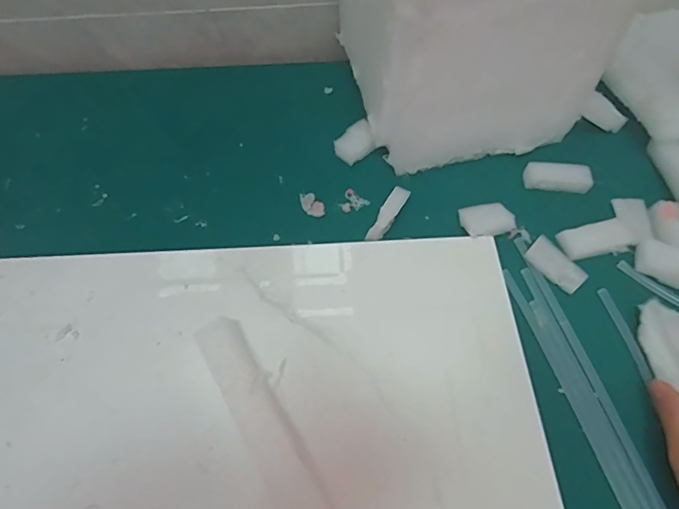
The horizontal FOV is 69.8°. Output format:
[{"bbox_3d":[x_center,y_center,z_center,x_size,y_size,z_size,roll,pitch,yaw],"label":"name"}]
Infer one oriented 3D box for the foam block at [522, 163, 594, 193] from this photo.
[{"bbox_3d":[0.224,-0.079,0.499,0.065,0.019,0.021,7,59,5],"label":"foam block"}]

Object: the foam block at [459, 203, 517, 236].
[{"bbox_3d":[0.144,-0.033,0.474,0.049,0.010,0.032,-10,60,-6],"label":"foam block"}]

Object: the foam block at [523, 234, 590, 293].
[{"bbox_3d":[0.202,0.009,0.451,0.033,0.007,0.054,-39,66,-20],"label":"foam block"}]

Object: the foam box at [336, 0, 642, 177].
[{"bbox_3d":[0.123,-0.243,0.471,0.210,0.231,0.199,-11,60,-6],"label":"foam box"}]

